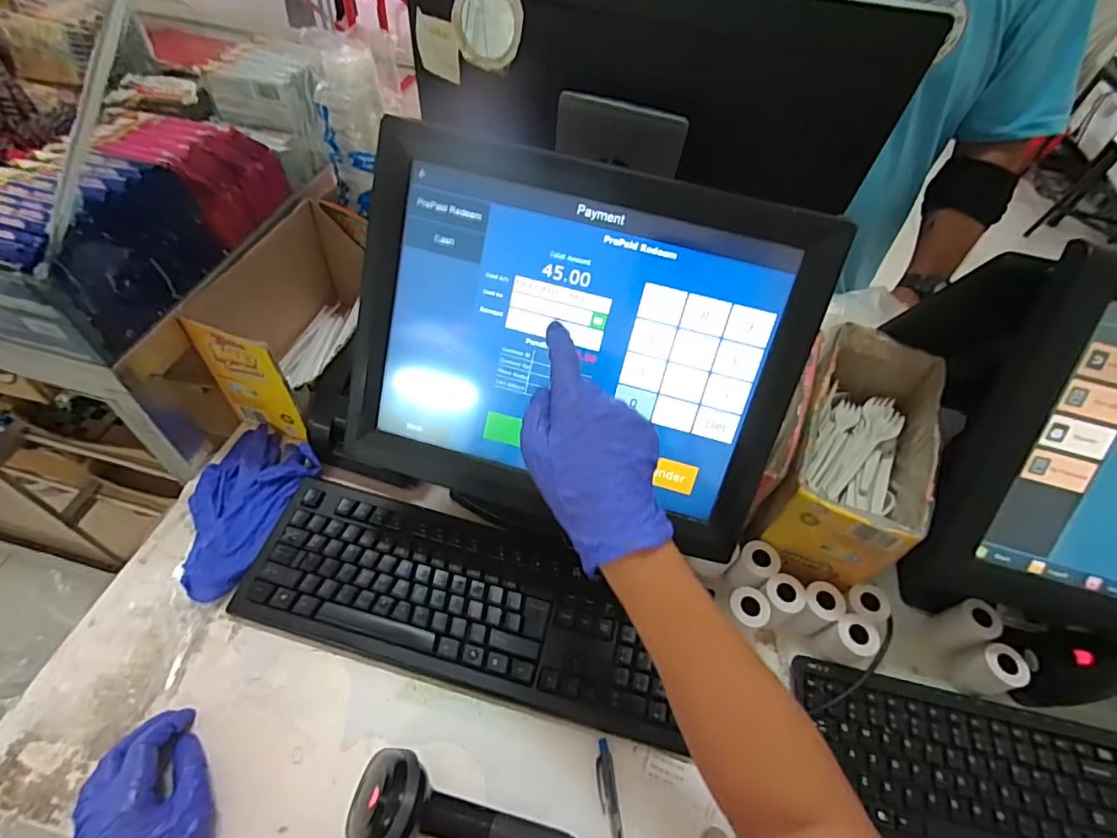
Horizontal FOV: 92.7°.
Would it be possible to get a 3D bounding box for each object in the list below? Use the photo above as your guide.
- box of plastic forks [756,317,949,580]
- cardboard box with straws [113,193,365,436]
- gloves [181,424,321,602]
[{"bbox_3d":[0.300,0.029,0.551,0.120,0.116,0.243,24,54,11],"label":"box of plastic forks"},{"bbox_3d":[-0.303,-0.106,0.617,0.109,0.145,0.297,18,53,7],"label":"cardboard box with straws"},{"bbox_3d":[-0.340,0.090,0.559,0.108,0.041,0.185,17,59,6],"label":"gloves"}]

